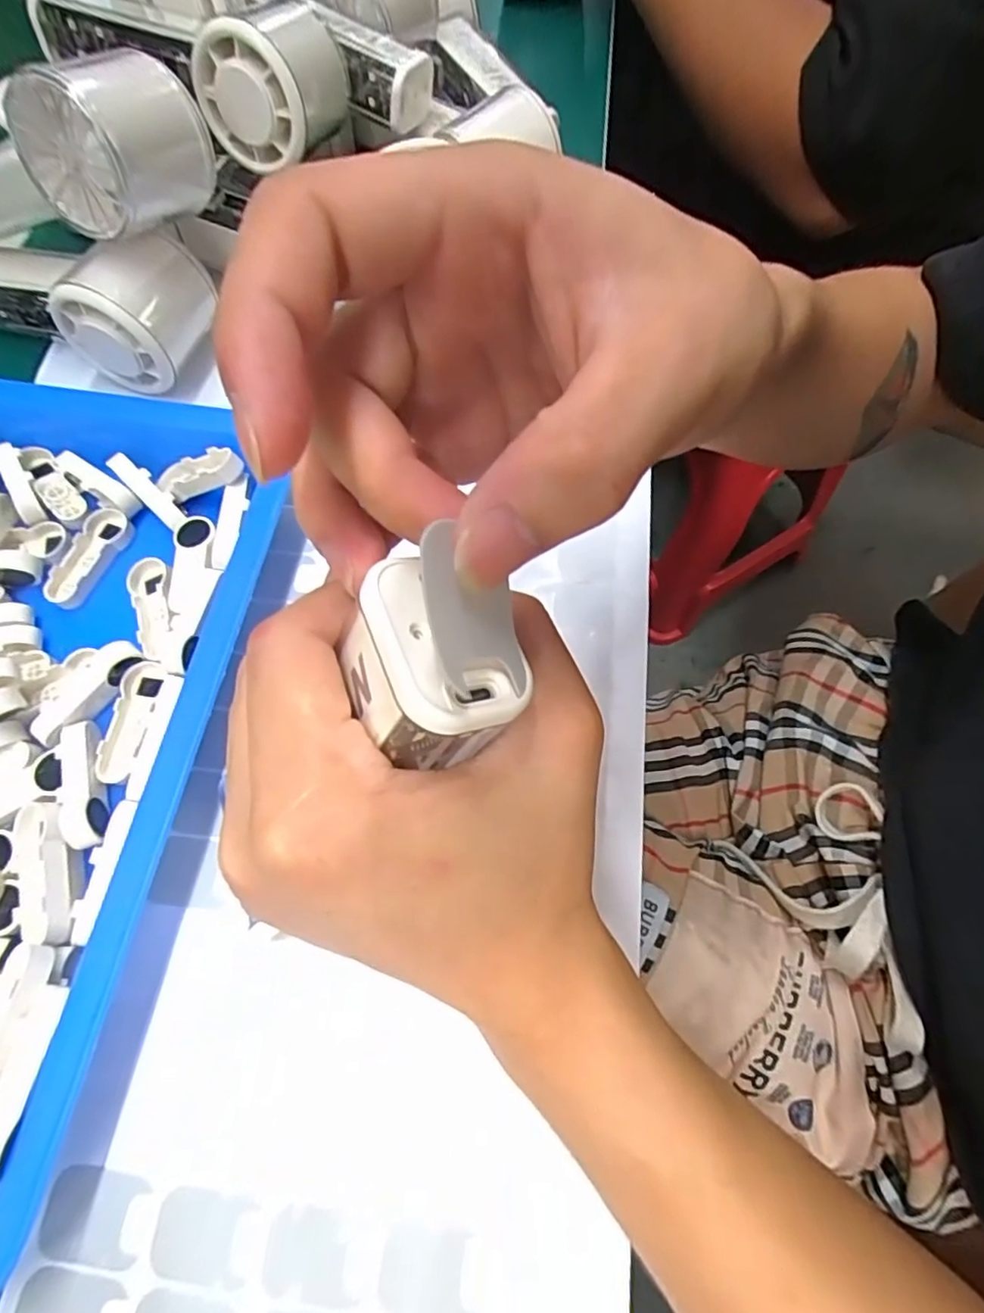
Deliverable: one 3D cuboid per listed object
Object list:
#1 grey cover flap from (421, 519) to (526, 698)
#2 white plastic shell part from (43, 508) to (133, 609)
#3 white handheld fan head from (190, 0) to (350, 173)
[{"bbox_3d":[-0.003,-0.008,0.115,0.004,0.023,0.031,-12,85,40],"label":"grey cover flap"},{"bbox_3d":[-0.184,-0.045,0.278,0.019,0.009,0.050,16,70,8],"label":"white plastic shell part"},{"bbox_3d":[-0.109,-0.286,0.298,0.055,0.054,0.062,16,70,7],"label":"white handheld fan head"}]

